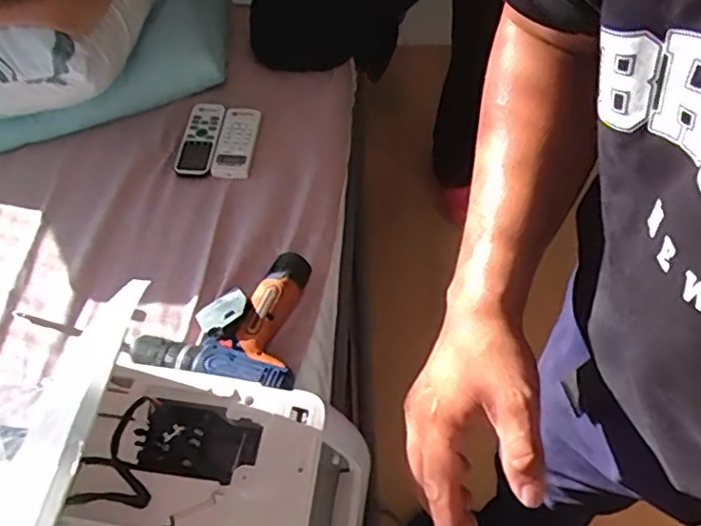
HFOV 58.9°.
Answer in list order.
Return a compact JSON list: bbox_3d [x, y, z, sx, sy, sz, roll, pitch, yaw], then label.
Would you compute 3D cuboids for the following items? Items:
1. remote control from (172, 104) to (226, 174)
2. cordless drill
[{"bbox_3d":[-0.227,-0.192,0.941,0.057,0.013,0.124,7,57,6],"label":"remote control"},{"bbox_3d":[-0.149,0.066,0.789,0.201,0.051,0.190,11,58,9],"label":"cordless drill"}]

